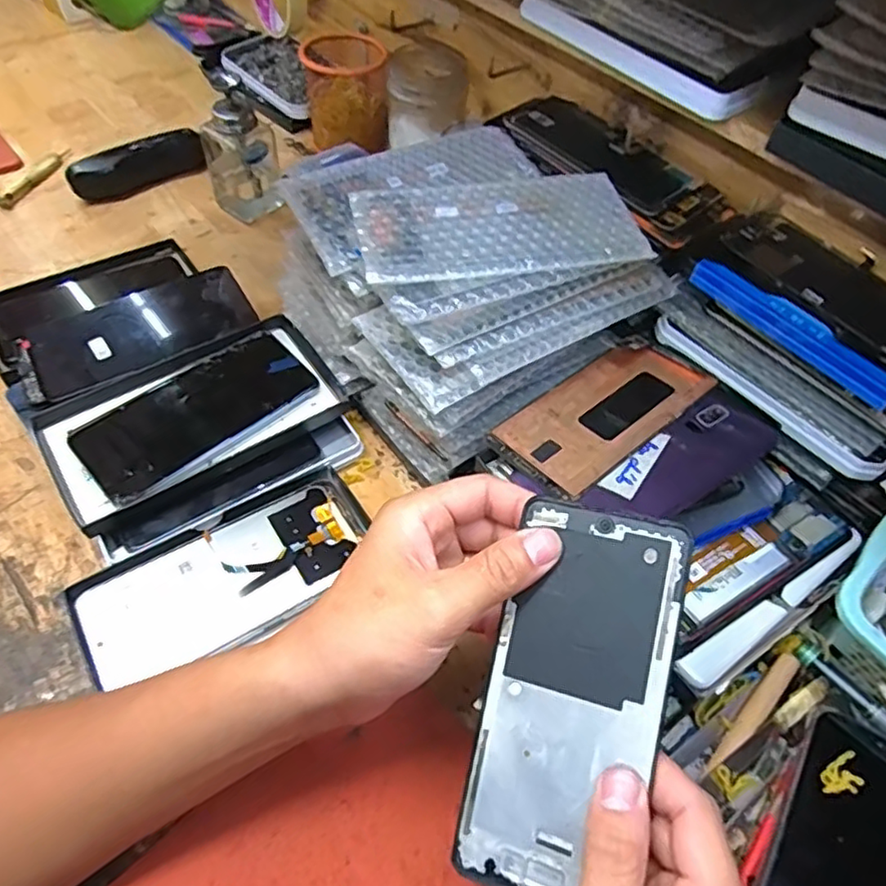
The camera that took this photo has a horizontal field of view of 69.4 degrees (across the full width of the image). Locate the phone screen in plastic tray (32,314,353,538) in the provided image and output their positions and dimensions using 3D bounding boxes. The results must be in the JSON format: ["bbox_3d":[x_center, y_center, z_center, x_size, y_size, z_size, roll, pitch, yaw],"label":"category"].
[{"bbox_3d":[-0.175,-0.020,0.462,0.196,0.016,0.107,-29,65,-22],"label":"phone screen in plastic tray"}]

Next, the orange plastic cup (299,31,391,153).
[{"bbox_3d":[-0.103,-0.379,0.692,0.086,0.083,0.085,0,56,-2],"label":"orange plastic cup"}]

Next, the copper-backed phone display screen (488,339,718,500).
[{"bbox_3d":[0.104,-0.021,0.413,0.140,0.010,0.069,-32,62,-25],"label":"copper-backed phone display screen"}]

